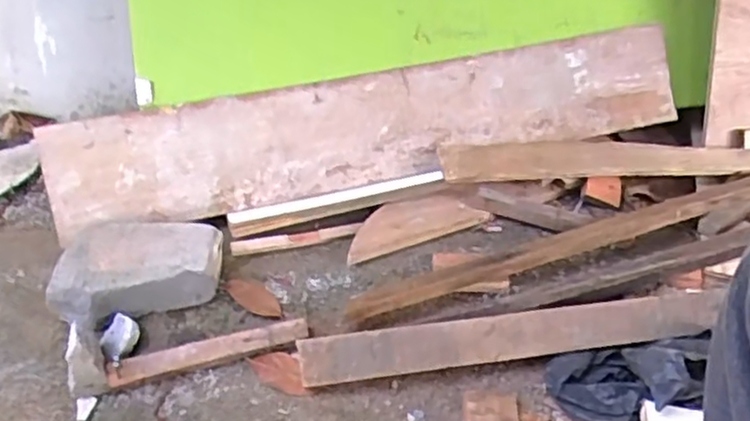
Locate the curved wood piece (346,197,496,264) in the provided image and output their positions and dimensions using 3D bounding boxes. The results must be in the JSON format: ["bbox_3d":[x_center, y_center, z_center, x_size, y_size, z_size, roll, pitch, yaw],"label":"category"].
[{"bbox_3d":[0.054,0.017,1.044,0.231,0.031,0.089,-21,43,-26],"label":"curved wood piece"}]

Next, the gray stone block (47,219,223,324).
[{"bbox_3d":[-0.309,0.084,0.912,0.203,0.079,0.136,1,38,-4],"label":"gray stone block"}]

